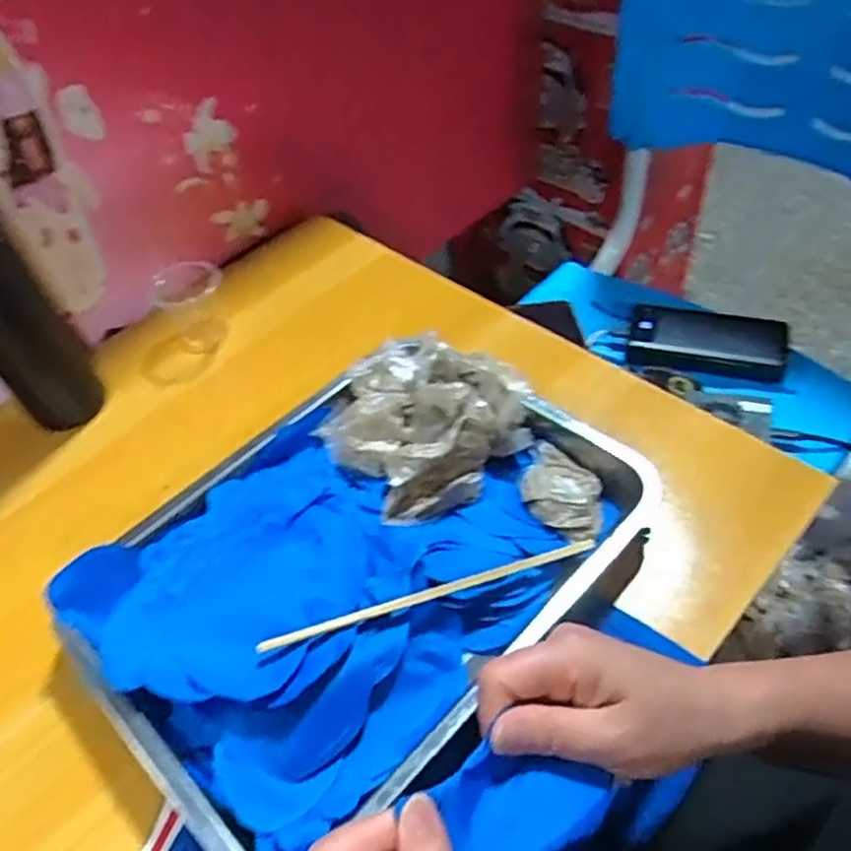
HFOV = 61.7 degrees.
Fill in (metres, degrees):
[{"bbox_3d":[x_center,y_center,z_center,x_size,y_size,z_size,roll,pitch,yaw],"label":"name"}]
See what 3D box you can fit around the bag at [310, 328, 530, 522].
[{"bbox_3d":[0.000,-0.012,0.529,0.140,0.045,0.136,-31,53,-19],"label":"bag"}]

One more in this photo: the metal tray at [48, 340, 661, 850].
[{"bbox_3d":[-0.041,0.079,0.477,0.258,0.063,0.347,30,59,27],"label":"metal tray"}]

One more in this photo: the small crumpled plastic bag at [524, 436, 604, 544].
[{"bbox_3d":[0.099,0.044,0.508,0.056,0.016,0.071,13,52,16],"label":"small crumpled plastic bag"}]

